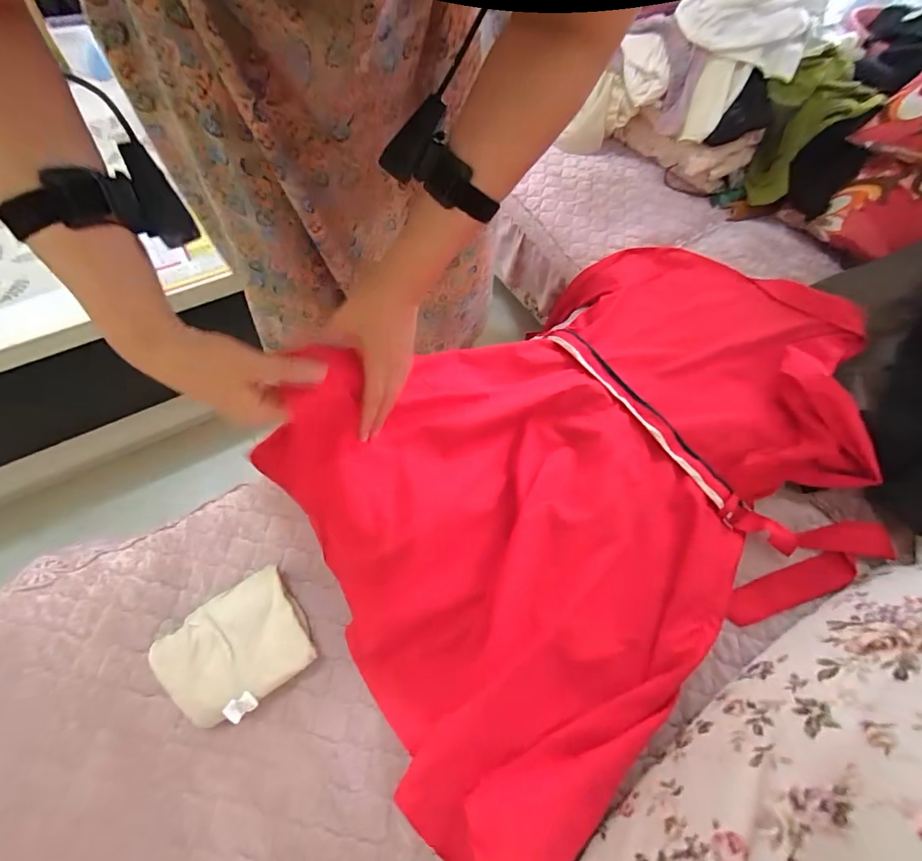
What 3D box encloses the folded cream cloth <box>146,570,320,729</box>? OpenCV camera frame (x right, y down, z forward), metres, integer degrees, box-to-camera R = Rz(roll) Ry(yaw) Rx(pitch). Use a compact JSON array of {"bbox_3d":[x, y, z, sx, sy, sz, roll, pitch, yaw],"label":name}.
[{"bbox_3d":[-0.241,0.237,0.471,0.134,0.056,0.117,-36,71,-21],"label":"folded cream cloth"}]

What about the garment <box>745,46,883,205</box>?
[{"bbox_3d":[0.697,-0.635,0.882,0.172,0.120,0.311,28,105,10],"label":"garment"}]

